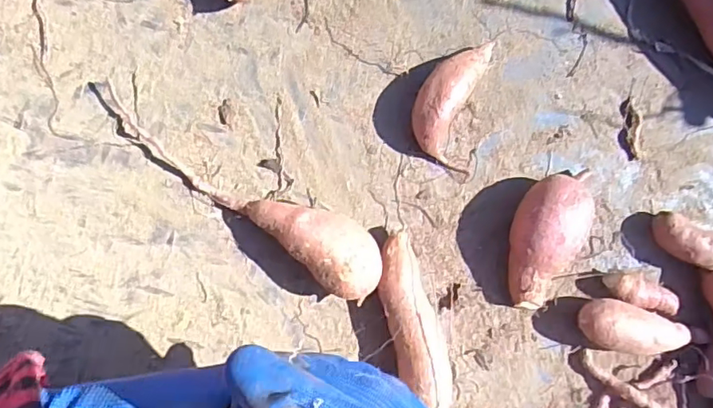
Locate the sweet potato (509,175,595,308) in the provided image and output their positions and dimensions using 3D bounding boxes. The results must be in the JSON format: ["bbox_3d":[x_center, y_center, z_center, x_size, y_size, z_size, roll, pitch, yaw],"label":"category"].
[{"bbox_3d":[0.130,0.025,0.388,0.045,0.043,0.091,27,88,-3],"label":"sweet potato"}]

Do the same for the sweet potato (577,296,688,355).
[{"bbox_3d":[0.198,0.092,0.395,0.082,0.035,0.034,20,89,-4],"label":"sweet potato"}]

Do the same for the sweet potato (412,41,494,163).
[{"bbox_3d":[0.064,-0.079,0.389,0.038,0.034,0.086,21,89,-4],"label":"sweet potato"}]

